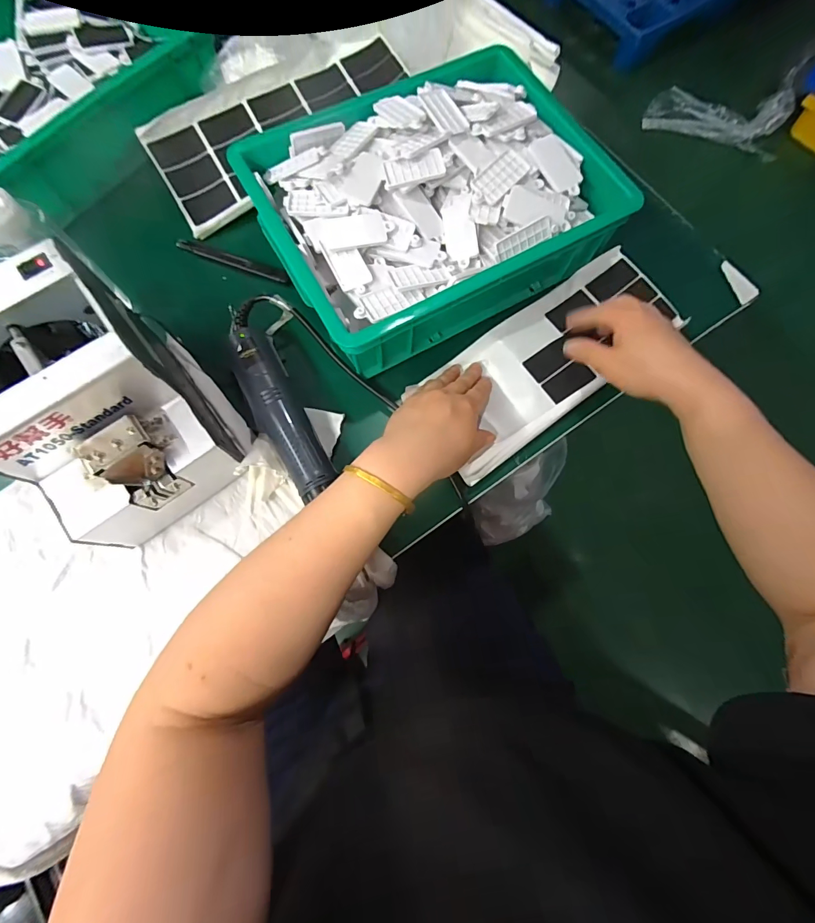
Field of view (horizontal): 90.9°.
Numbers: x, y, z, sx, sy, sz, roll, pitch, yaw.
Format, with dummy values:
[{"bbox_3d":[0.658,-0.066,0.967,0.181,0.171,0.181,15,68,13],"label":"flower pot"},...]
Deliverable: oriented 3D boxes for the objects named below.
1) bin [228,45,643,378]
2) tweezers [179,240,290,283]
[{"bbox_3d":[0.029,-0.269,0.427,0.329,0.084,0.241,-28,77,-8],"label":"bin"},{"bbox_3d":[-0.198,-0.229,0.458,0.136,0.005,0.016,20,75,4],"label":"tweezers"}]

